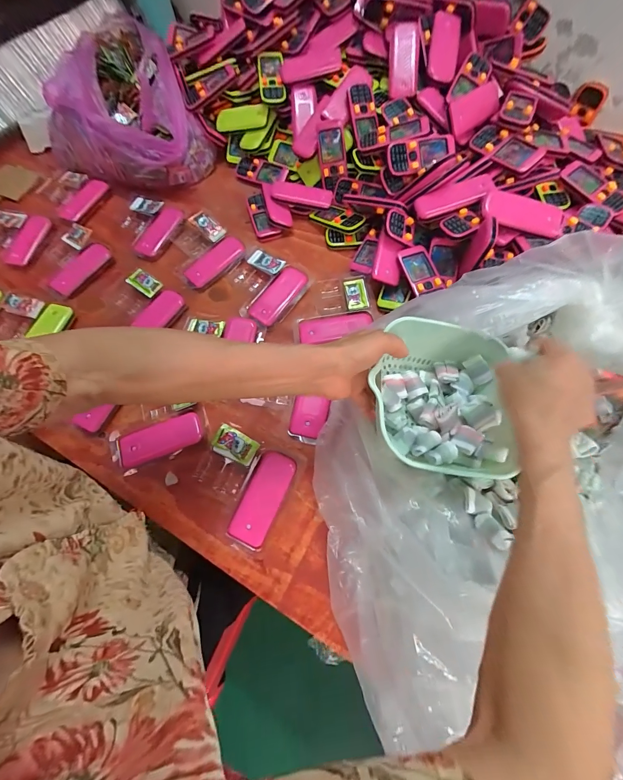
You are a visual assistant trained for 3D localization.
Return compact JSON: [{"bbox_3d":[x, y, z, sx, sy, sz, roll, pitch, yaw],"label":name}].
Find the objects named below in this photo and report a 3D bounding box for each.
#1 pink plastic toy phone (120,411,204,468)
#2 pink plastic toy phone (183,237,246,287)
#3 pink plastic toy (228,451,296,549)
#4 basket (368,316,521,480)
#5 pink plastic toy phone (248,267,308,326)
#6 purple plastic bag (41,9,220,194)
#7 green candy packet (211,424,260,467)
[{"bbox_3d":[-0.192,0.064,0.440,0.101,0.016,0.043,-20,67,-6],"label":"pink plastic toy phone"},{"bbox_3d":[-0.155,-0.208,0.551,0.046,0.015,0.104,39,74,17],"label":"pink plastic toy phone"},{"bbox_3d":[-0.057,0.128,0.408,0.045,0.017,0.106,21,69,11],"label":"pink plastic toy"},{"bbox_3d":[0.137,0.012,0.364,0.142,0.075,0.156,2,67,4],"label":"basket"},{"bbox_3d":[-0.049,-0.144,0.522,0.042,0.016,0.104,33,72,16],"label":"pink plastic toy phone"},{"bbox_3d":[-0.365,-0.514,0.632,0.258,0.122,0.357,-26,68,-8],"label":"purple plastic bag"},{"bbox_3d":[-0.095,0.068,0.422,0.055,0.005,0.033,26,86,6],"label":"green candy packet"}]

